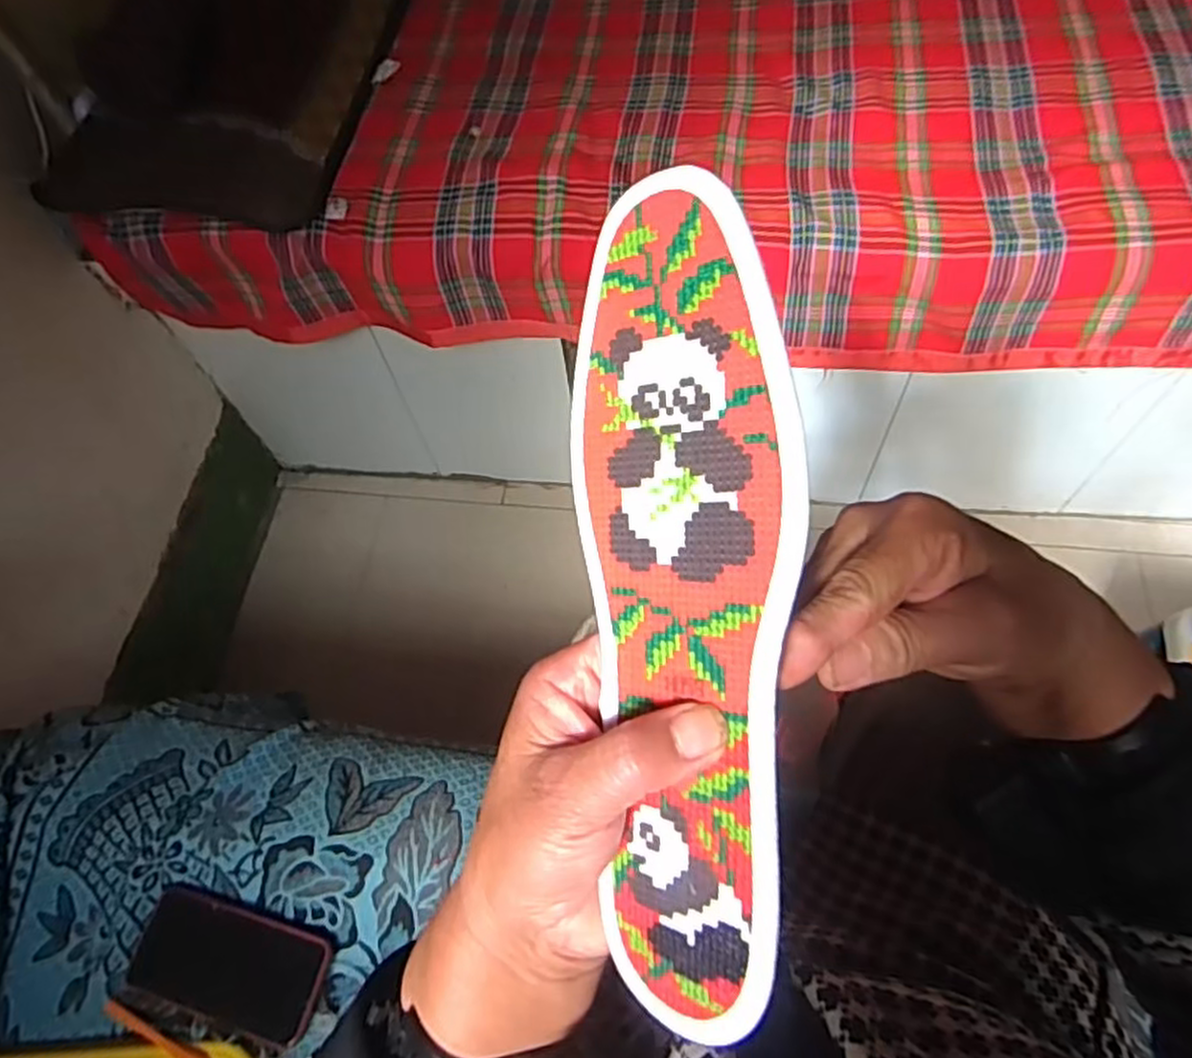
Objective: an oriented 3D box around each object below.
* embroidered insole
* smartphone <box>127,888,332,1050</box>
[{"bbox_3d":[0.025,0.020,0.208,0.073,0.006,0.231,-7,87,40],"label":"embroidered insole"},{"bbox_3d":[-0.300,0.355,0.597,0.165,0.012,0.081,8,69,16],"label":"smartphone"}]

